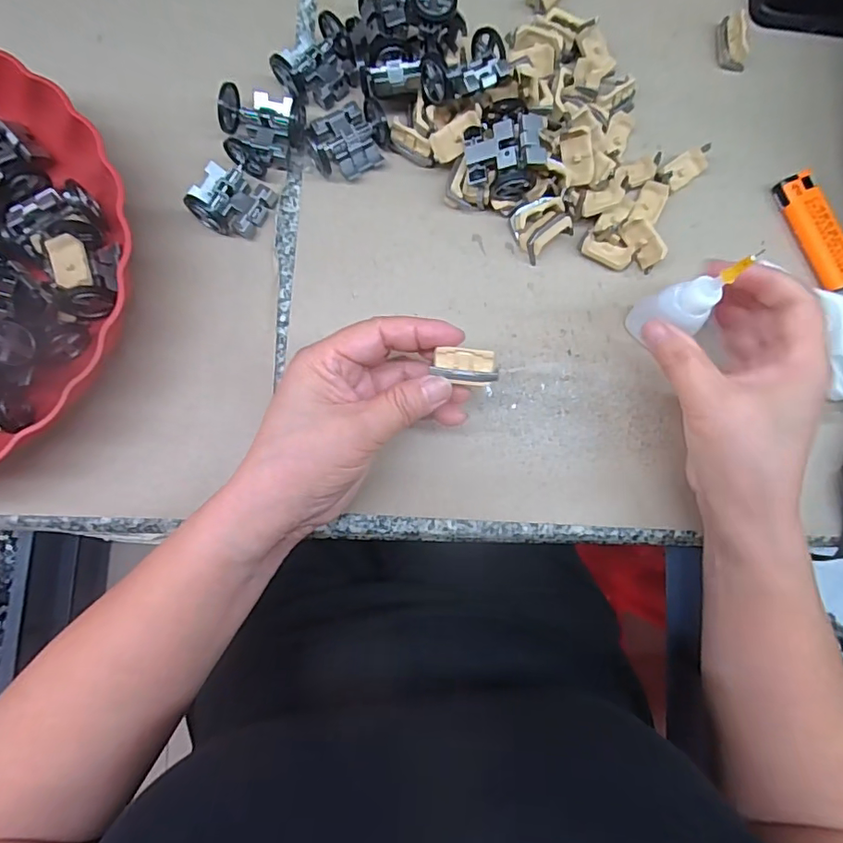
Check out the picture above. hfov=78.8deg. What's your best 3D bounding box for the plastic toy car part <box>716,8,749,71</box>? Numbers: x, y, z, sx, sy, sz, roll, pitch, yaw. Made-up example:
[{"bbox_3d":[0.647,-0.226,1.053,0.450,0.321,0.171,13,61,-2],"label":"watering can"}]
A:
[{"bbox_3d":[0.216,-0.264,0.353,0.016,0.017,0.035,-2,81,-4],"label":"plastic toy car part"}]

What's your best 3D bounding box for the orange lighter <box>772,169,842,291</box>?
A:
[{"bbox_3d":[0.260,-0.124,0.336,0.025,0.013,0.080,-21,83,-6],"label":"orange lighter"}]

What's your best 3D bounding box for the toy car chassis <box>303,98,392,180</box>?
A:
[{"bbox_3d":[-0.046,-0.178,0.319,0.052,0.023,0.041,-28,84,-7],"label":"toy car chassis"}]

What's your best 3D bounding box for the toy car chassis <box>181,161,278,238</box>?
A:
[{"bbox_3d":[-0.117,-0.135,0.311,0.044,0.021,0.039,28,81,1],"label":"toy car chassis"}]

